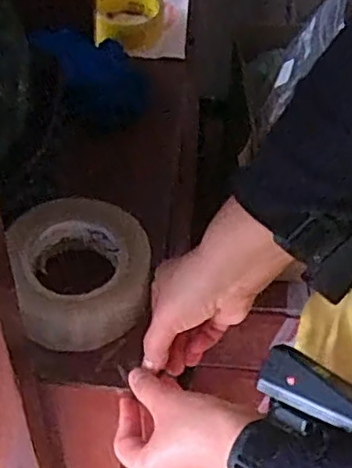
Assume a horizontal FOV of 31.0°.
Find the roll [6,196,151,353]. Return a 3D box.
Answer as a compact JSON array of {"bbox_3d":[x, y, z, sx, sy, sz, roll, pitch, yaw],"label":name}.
[{"bbox_3d":[-0.083,0.032,0.534,0.118,0.052,0.124,-12,56,-14],"label":"roll"}]

